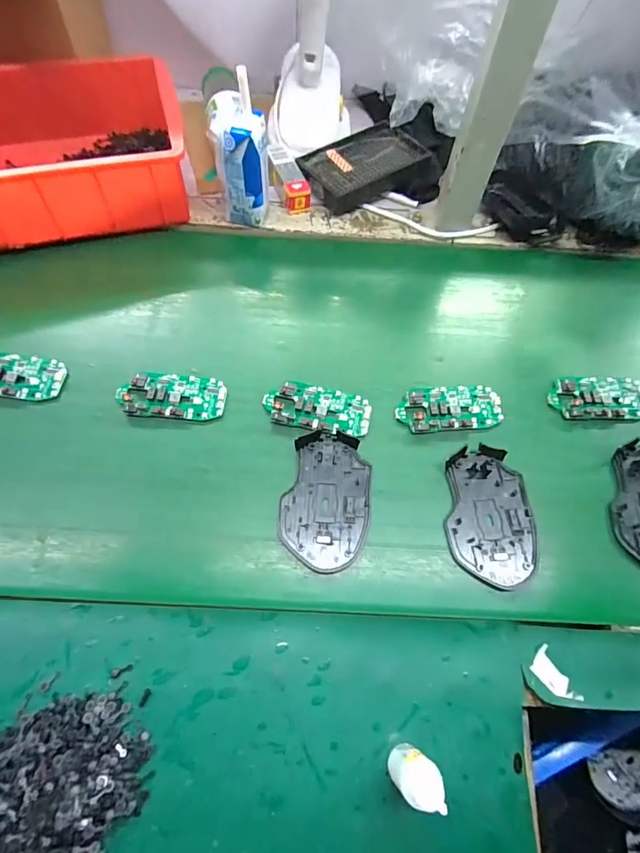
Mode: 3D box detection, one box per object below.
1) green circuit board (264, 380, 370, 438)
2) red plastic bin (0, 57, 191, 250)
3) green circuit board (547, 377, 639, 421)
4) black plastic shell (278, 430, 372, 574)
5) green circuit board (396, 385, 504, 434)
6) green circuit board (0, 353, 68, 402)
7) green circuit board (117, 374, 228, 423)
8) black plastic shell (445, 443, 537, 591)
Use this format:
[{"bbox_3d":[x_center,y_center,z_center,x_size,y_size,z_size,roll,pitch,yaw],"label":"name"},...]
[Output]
[{"bbox_3d":[-0.002,-0.018,0.413,0.098,0.008,0.047,13,64,3],"label":"green circuit board"},{"bbox_3d":[-0.310,-0.322,0.507,0.290,0.093,0.247,-14,65,-10],"label":"red plastic bin"},{"bbox_3d":[0.272,-0.029,0.430,0.096,0.012,0.048,-2,64,-4],"label":"green circuit board"},{"bbox_3d":[0.006,0.060,0.376,0.072,0.009,0.115,7,64,0],"label":"black plastic shell"},{"bbox_3d":[0.122,-0.018,0.420,0.098,0.006,0.046,-5,64,-5],"label":"green circuit board"},{"bbox_3d":[-0.287,-0.048,0.415,0.092,0.010,0.048,6,64,0],"label":"green circuit board"},{"bbox_3d":[-0.138,-0.028,0.415,0.098,0.010,0.045,5,64,-1],"label":"green circuit board"},{"bbox_3d":[0.145,0.073,0.376,0.071,0.010,0.115,5,64,0],"label":"black plastic shell"}]

